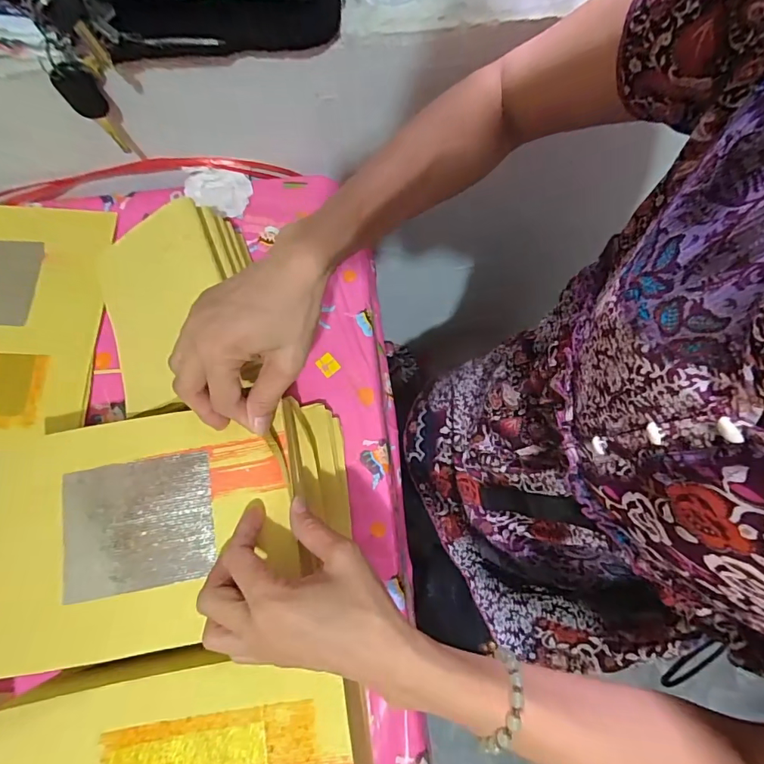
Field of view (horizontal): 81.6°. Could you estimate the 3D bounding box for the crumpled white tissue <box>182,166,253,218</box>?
[{"bbox_3d":[-0.176,-0.203,0.474,0.066,0.018,0.052,4,75,2],"label":"crumpled white tissue"}]

